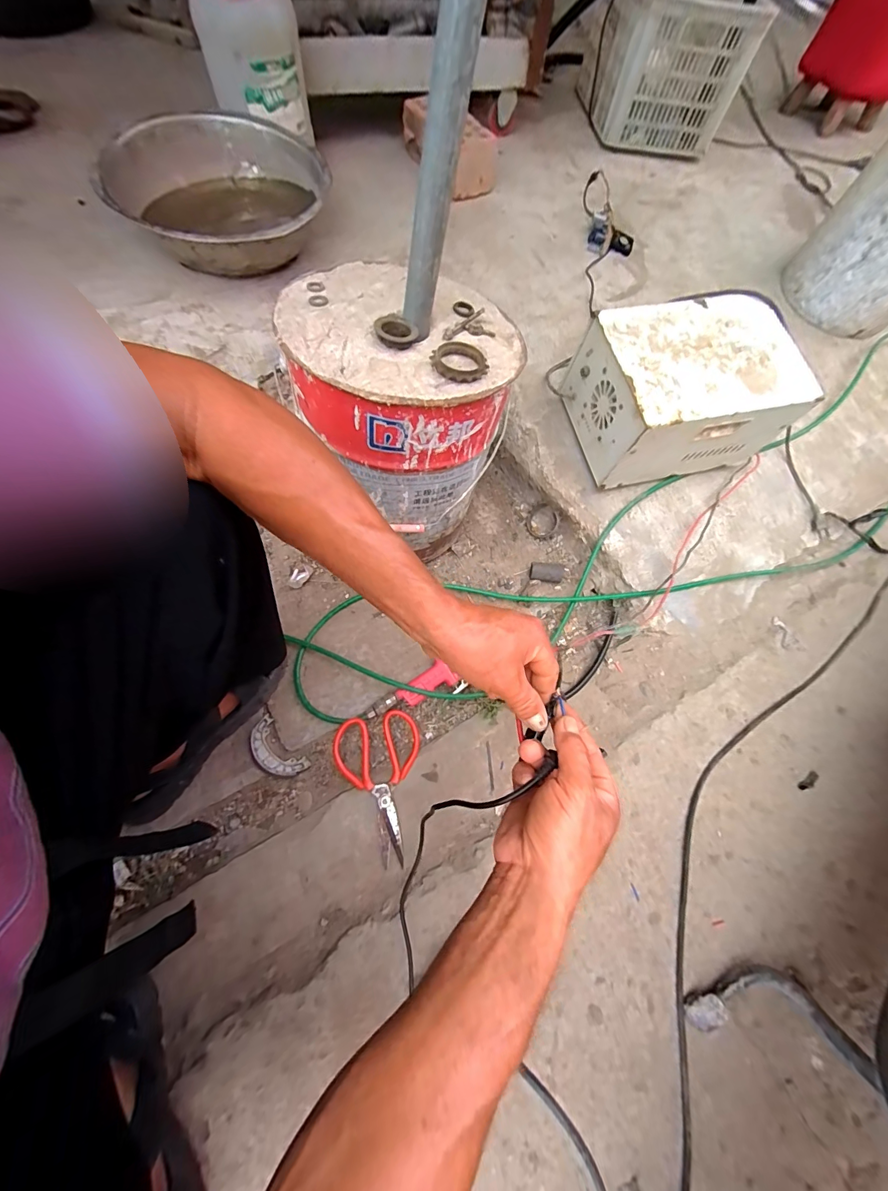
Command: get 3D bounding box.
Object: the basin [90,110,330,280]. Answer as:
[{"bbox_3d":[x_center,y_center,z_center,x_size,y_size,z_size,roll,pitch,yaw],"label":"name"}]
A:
[{"bbox_3d":[-0.394,-0.707,0.717,0.356,0.126,0.357,1,64,-2],"label":"basin"}]

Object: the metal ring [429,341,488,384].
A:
[{"bbox_3d":[0.017,-0.258,0.438,0.058,0.009,0.058,1,64,-2],"label":"metal ring"}]

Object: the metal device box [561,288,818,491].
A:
[{"bbox_3d":[0.388,-0.328,0.664,0.294,0.184,0.218,-12,65,-8],"label":"metal device box"}]

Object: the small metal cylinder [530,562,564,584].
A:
[{"bbox_3d":[0.182,-0.039,0.707,0.058,0.024,0.032,8,64,2],"label":"small metal cylinder"}]

